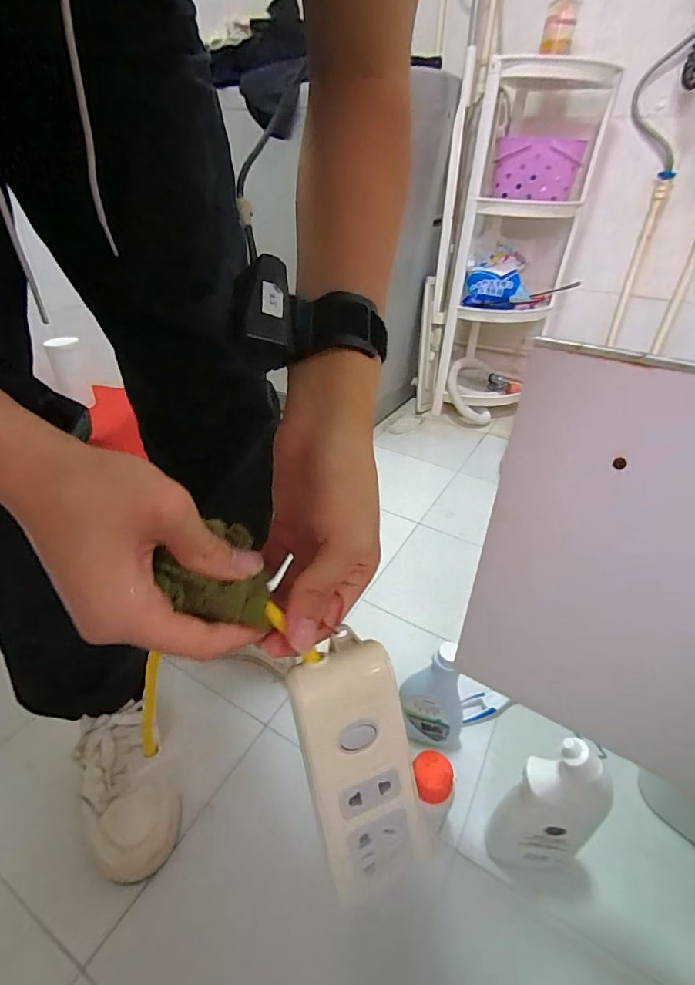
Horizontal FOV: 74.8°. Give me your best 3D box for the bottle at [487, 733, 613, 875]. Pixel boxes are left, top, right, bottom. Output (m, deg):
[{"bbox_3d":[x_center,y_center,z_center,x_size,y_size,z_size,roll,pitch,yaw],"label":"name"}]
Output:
[{"bbox_3d":[0.225,0.361,0.508,0.066,0.246,0.094,-28,45,-36],"label":"bottle"}]

